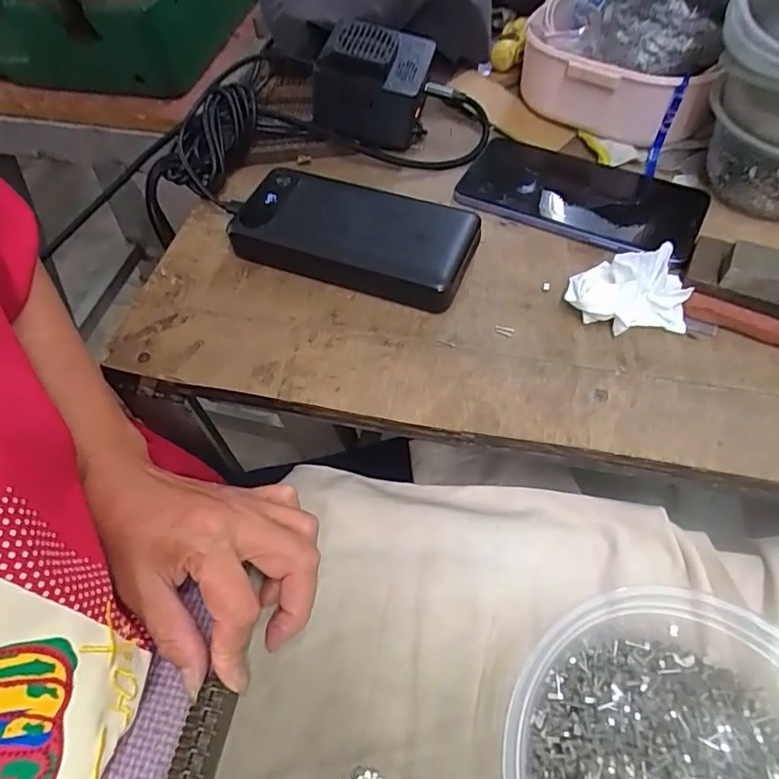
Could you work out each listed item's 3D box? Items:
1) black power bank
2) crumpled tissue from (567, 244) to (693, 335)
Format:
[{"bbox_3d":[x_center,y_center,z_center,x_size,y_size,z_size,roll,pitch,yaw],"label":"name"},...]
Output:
[{"bbox_3d":[-0.024,-0.103,0.359,0.157,0.025,0.072,18,64,14],"label":"black power bank"},{"bbox_3d":[0.141,-0.061,0.318,0.069,0.036,0.049,4,62,6],"label":"crumpled tissue"}]

